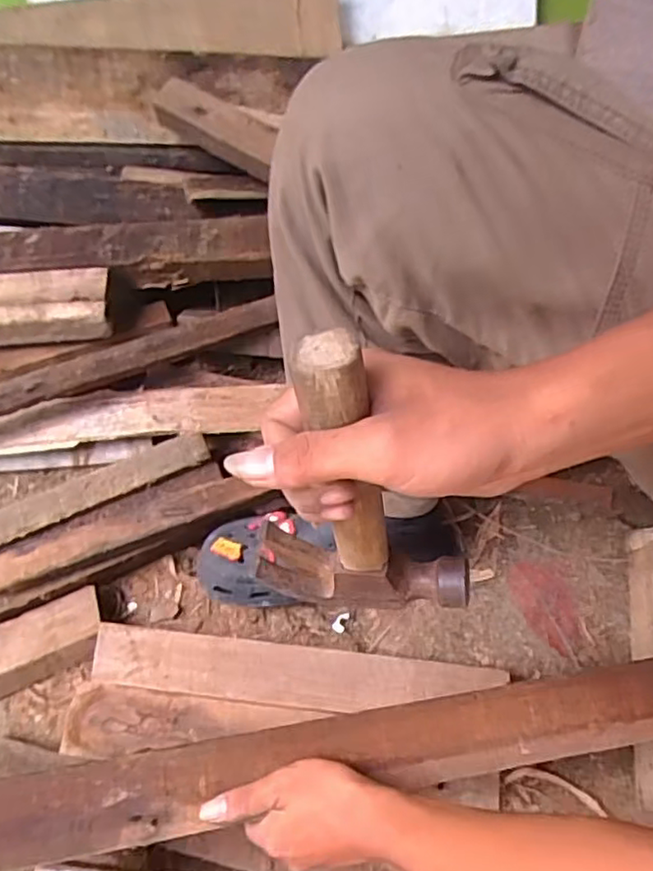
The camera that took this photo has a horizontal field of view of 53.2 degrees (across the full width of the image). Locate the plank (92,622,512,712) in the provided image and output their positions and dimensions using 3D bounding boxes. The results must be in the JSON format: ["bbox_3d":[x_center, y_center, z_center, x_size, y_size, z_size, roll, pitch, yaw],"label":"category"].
[{"bbox_3d":[-0.029,0.223,0.608,0.373,0.020,0.052,6,65,1],"label":"plank"}]

